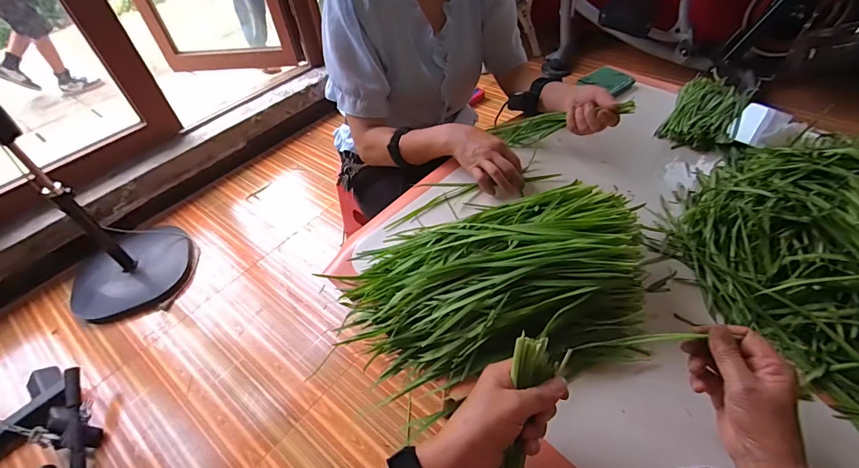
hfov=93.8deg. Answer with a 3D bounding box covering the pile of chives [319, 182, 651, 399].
[{"bbox_3d":[0.067,0.051,0.496,0.371,0.094,0.227,-6,47,0],"label":"pile of chives"}]

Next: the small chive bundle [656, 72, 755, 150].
[{"bbox_3d":[0.530,-0.249,0.760,0.115,0.032,0.292,25,54,26],"label":"small chive bundle"}]

